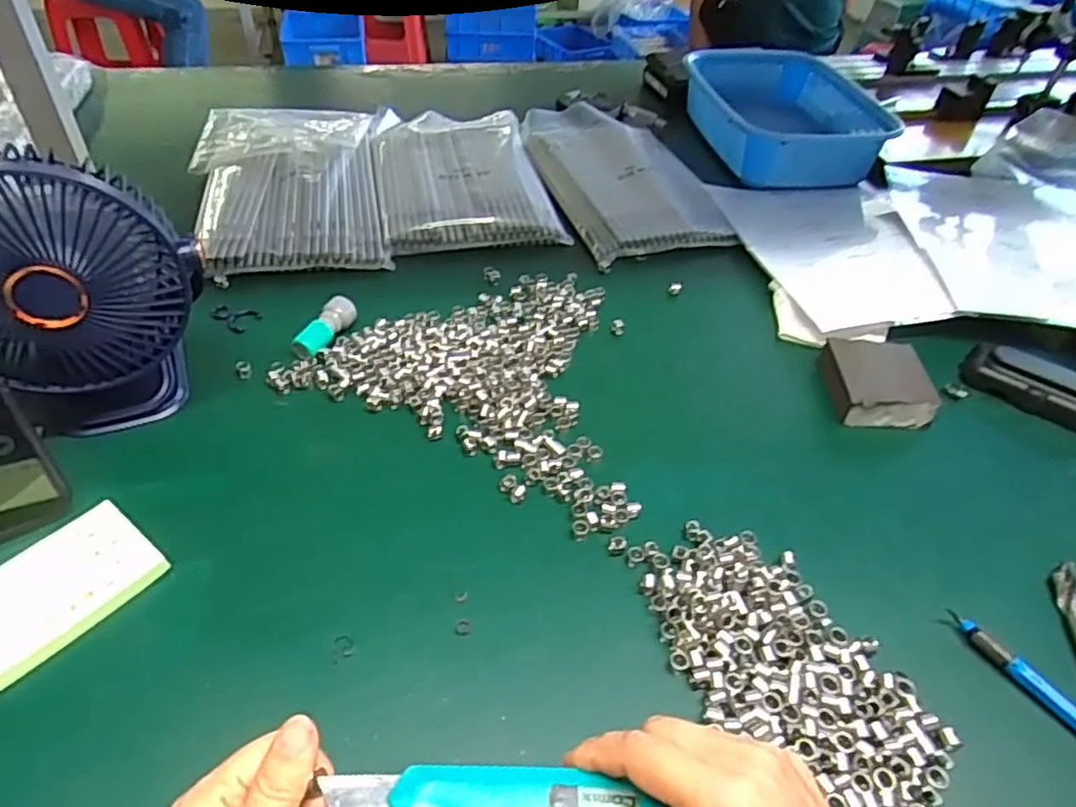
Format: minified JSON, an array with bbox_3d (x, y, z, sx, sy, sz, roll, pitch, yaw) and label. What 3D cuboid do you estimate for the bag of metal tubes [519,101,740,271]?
[{"bbox_3d":[0.095,-0.273,0.792,0.181,0.026,0.324,-11,45,-15],"label":"bag of metal tubes"}]

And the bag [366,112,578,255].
[{"bbox_3d":[-0.091,-0.267,0.769,0.180,0.024,0.308,-7,44,-11],"label":"bag"}]

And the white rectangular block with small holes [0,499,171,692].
[{"bbox_3d":[-0.269,0.102,0.379,0.070,0.011,0.095,29,49,25],"label":"white rectangular block with small holes"}]

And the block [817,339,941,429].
[{"bbox_3d":[0.268,-0.020,0.538,0.071,0.026,0.088,6,43,3],"label":"block"}]

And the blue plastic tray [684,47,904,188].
[{"bbox_3d":[0.311,-0.381,0.891,0.206,0.074,0.284,-2,43,-6],"label":"blue plastic tray"}]

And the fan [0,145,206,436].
[{"bbox_3d":[-0.290,-0.062,0.432,0.135,0.181,0.089,-30,53,-31],"label":"fan"}]

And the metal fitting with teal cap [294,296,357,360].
[{"bbox_3d":[-0.172,-0.062,0.551,0.023,0.022,0.062,17,45,14],"label":"metal fitting with teal cap"}]

